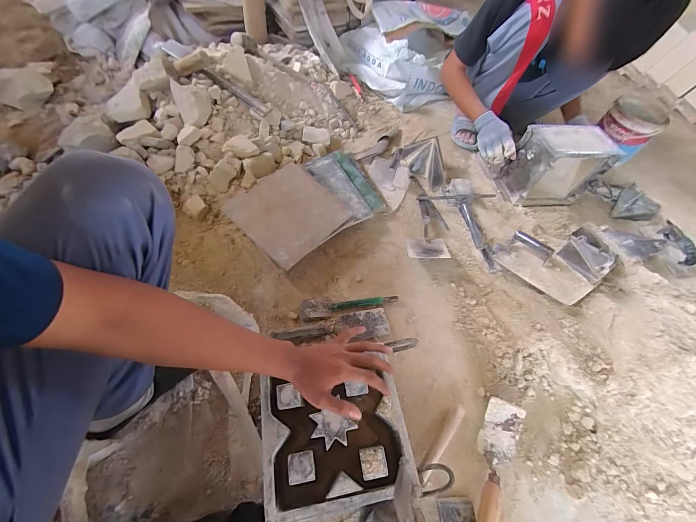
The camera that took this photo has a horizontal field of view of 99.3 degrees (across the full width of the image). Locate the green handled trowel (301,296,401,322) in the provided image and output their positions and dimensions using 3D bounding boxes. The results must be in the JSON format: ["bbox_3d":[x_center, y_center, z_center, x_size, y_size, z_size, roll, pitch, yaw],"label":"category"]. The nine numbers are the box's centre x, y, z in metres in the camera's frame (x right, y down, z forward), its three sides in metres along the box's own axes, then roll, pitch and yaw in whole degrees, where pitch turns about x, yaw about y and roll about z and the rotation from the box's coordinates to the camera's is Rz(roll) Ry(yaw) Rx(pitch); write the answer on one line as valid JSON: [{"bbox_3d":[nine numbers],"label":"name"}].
[{"bbox_3d":[0.003,0.106,0.732,0.238,0.019,0.057,-6,59,-9],"label":"green handled trowel"}]

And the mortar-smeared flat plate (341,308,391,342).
[{"bbox_3d":[0.042,0.150,0.706,0.107,0.008,0.069,-7,59,-9],"label":"mortar-smeared flat plate"}]

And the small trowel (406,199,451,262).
[{"bbox_3d":[0.234,-0.093,0.854,0.107,0.063,0.254,13,58,3],"label":"small trowel"}]

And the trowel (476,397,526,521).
[{"bbox_3d":[0.275,0.402,0.545,0.066,0.051,0.261,19,58,7],"label":"trowel"}]

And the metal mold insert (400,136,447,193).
[{"bbox_3d":[0.261,-0.342,0.990,0.085,0.095,0.193,-21,62,-17],"label":"metal mold insert"}]

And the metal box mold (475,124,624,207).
[{"bbox_3d":[0.631,-0.289,0.904,0.236,0.211,0.137,-4,58,-7],"label":"metal box mold"}]

